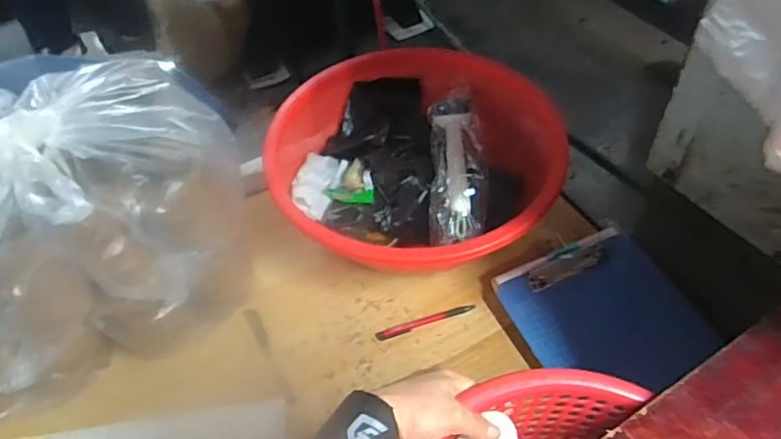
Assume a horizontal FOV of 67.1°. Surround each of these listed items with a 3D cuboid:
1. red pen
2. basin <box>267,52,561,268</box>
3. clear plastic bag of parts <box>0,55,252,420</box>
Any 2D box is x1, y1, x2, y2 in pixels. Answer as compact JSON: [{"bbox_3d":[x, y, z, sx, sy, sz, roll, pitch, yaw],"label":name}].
[{"bbox_3d":[0.047,0.139,0.794,0.134,0.014,0.013,-14,50,-9],"label":"red pen"},{"bbox_3d":[0.038,-0.090,0.867,0.394,0.111,0.366,-2,49,2],"label":"basin"},{"bbox_3d":[-0.382,0.000,0.731,0.394,0.254,0.316,-23,52,-16],"label":"clear plastic bag of parts"}]

